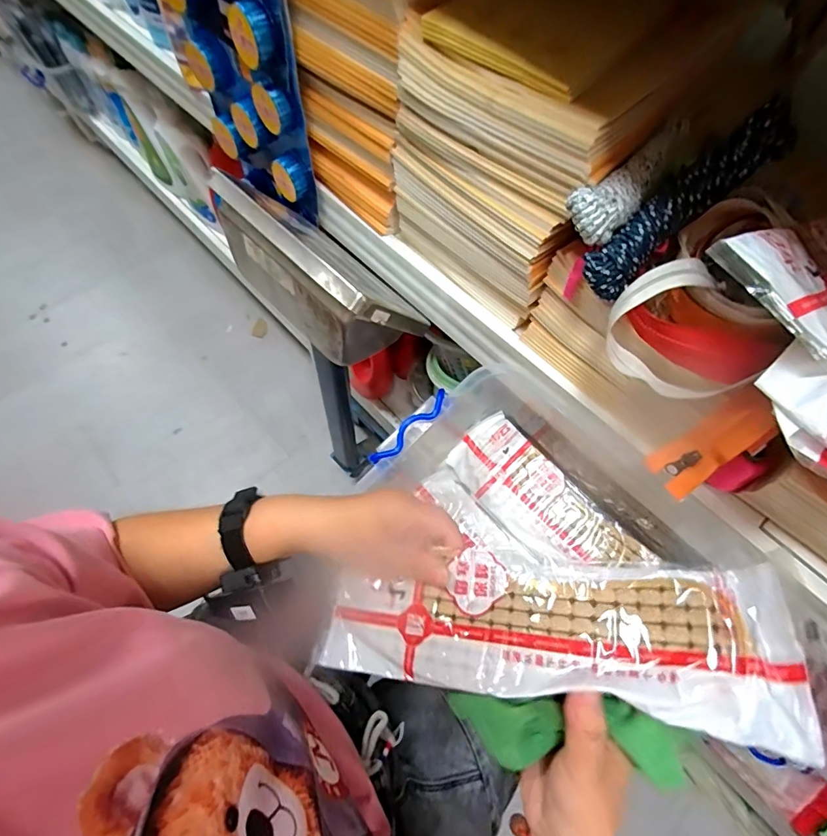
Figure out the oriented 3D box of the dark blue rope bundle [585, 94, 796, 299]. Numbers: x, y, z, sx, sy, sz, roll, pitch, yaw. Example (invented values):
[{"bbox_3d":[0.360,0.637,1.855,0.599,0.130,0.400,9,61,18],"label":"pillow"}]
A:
[{"bbox_3d":[0.192,-0.150,0.317,0.156,0.025,0.031,-41,68,12],"label":"dark blue rope bundle"}]

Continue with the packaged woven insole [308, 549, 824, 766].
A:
[{"bbox_3d":[0.072,0.139,0.292,0.288,0.031,0.089,-9,60,24],"label":"packaged woven insole"}]

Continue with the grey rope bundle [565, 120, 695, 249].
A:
[{"bbox_3d":[0.172,-0.182,0.339,0.147,0.025,0.036,-41,71,-20],"label":"grey rope bundle"}]

